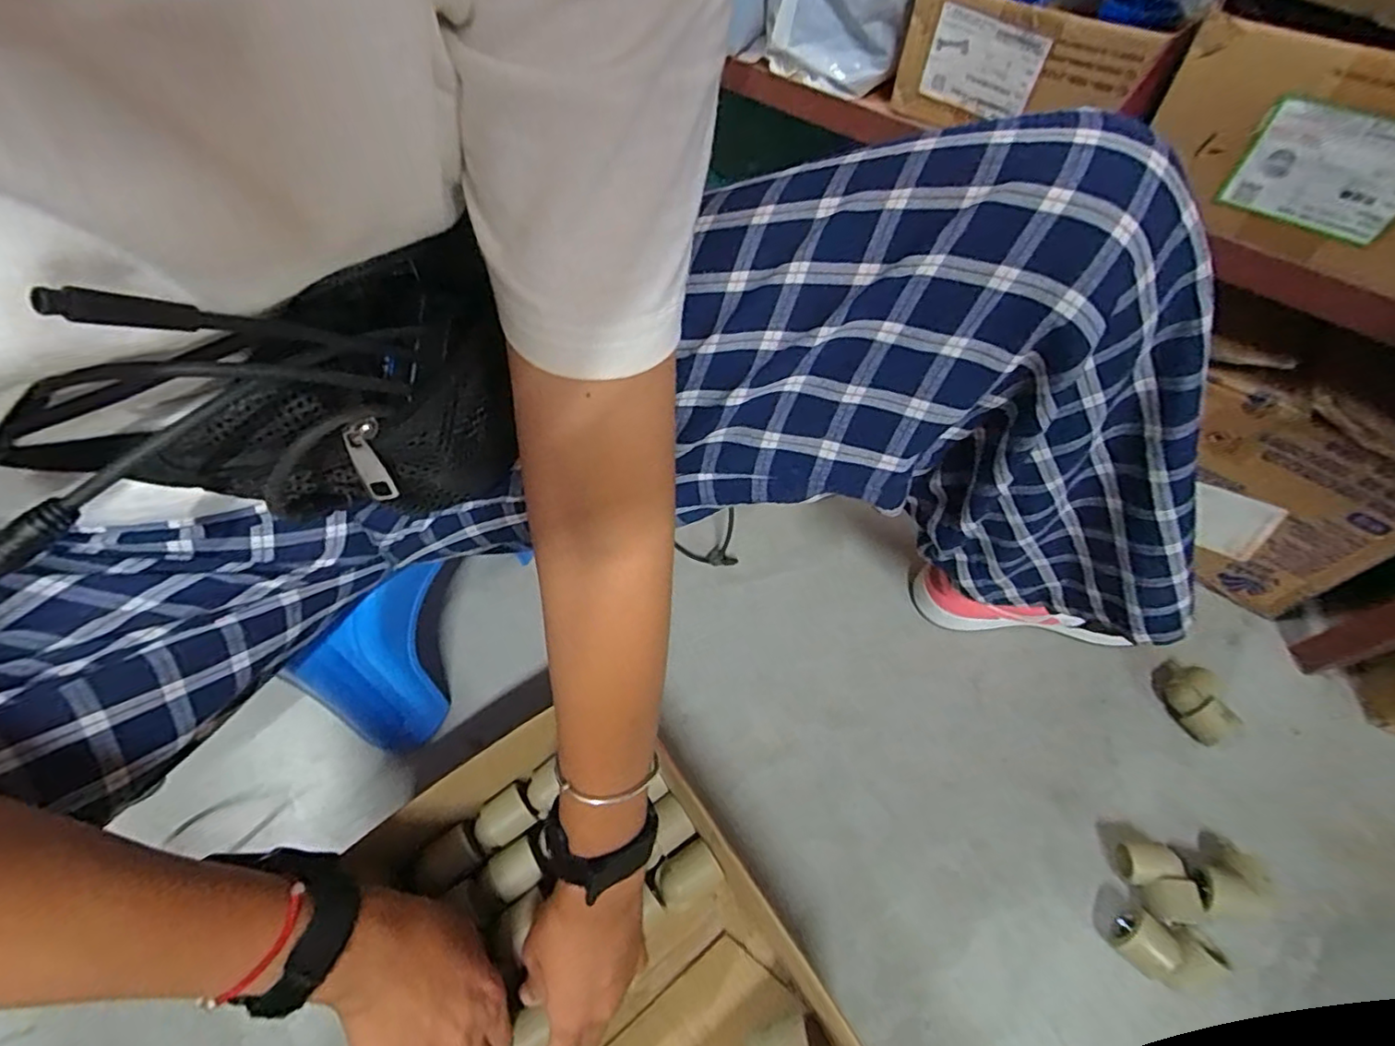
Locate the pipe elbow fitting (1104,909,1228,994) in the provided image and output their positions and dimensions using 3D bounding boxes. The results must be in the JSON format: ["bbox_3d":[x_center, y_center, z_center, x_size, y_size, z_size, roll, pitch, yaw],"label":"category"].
[{"bbox_3d":[0.348,0.319,0.459,0.057,0.047,0.045,19,59,11],"label":"pipe elbow fitting"}]

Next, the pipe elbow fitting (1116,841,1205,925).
[{"bbox_3d":[0.365,0.286,0.491,0.043,0.027,0.055,-4,57,-4],"label":"pipe elbow fitting"}]

